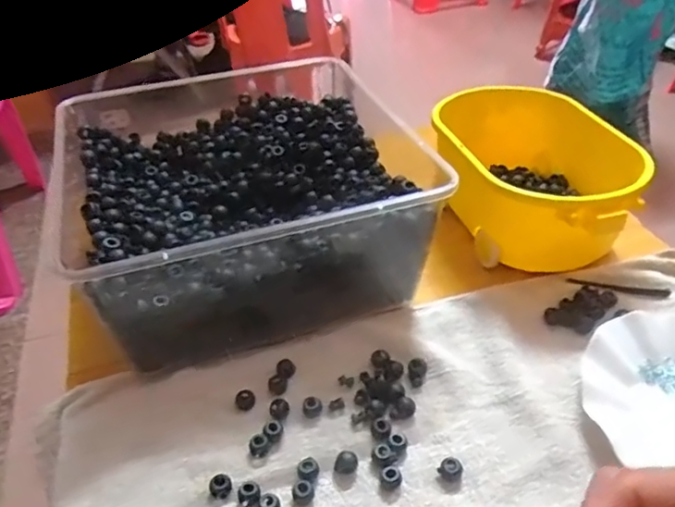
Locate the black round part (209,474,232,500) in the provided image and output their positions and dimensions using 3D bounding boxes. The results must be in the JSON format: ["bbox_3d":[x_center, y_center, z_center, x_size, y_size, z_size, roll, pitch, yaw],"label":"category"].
[{"bbox_3d":[-0.082,0.159,0.408,0.015,0.013,0.016,1,38,-1],"label":"black round part"}]

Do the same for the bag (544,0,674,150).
[{"bbox_3d":[0.733,-0.575,1.512,0.284,0.545,0.297,15,40,16],"label":"bag"}]

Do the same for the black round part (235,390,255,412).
[{"bbox_3d":[-0.073,0.116,0.466,0.016,0.007,0.016,1,38,-1],"label":"black round part"}]

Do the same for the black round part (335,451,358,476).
[{"bbox_3d":[0.006,0.148,0.417,0.015,0.011,0.012,5,38,5],"label":"black round part"}]

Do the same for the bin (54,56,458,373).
[{"bbox_3d":[-0.090,-0.050,0.551,0.278,0.125,0.296,-14,41,-19],"label":"bin"}]

